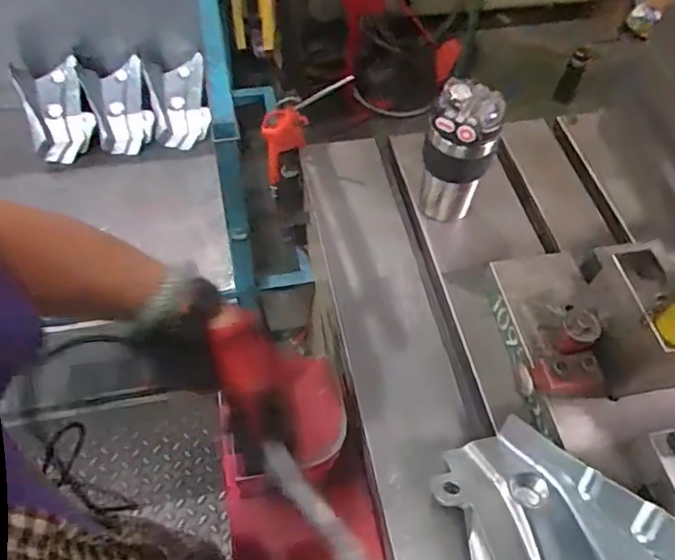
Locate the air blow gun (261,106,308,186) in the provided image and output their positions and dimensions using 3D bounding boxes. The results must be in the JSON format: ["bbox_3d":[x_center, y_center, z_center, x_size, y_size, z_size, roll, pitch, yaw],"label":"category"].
[{"bbox_3d":[-0.078,-0.197,0.843,0.061,0.126,0.023,4,56,-1],"label":"air blow gun"}]

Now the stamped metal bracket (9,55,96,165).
[{"bbox_3d":[-0.594,-0.356,1.199,0.129,0.045,0.206,-18,90,-9],"label":"stamped metal bracket"}]

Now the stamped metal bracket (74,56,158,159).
[{"bbox_3d":[-0.472,-0.370,1.236,0.126,0.138,0.134,-16,58,-14],"label":"stamped metal bracket"}]

